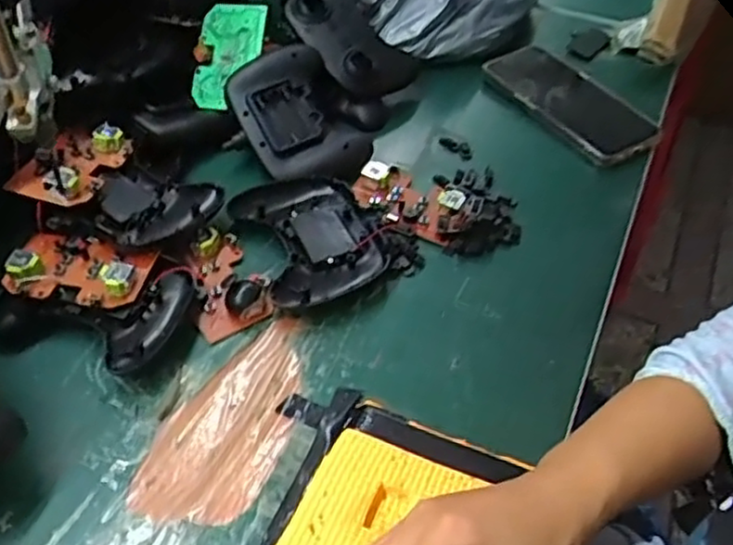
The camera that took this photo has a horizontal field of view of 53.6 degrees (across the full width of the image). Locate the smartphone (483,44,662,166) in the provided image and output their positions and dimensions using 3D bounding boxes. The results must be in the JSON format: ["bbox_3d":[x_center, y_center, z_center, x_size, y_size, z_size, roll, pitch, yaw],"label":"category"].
[{"bbox_3d":[0.177,-0.150,0.625,0.084,0.013,0.147,-31,63,-30],"label":"smartphone"}]

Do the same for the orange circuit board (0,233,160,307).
[{"bbox_3d":[-0.191,-0.001,0.481,0.087,0.020,0.047,10,49,6],"label":"orange circuit board"}]

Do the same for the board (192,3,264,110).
[{"bbox_3d":[-0.117,-0.184,0.616,0.062,0.007,0.087,5,87,18],"label":"board"}]

